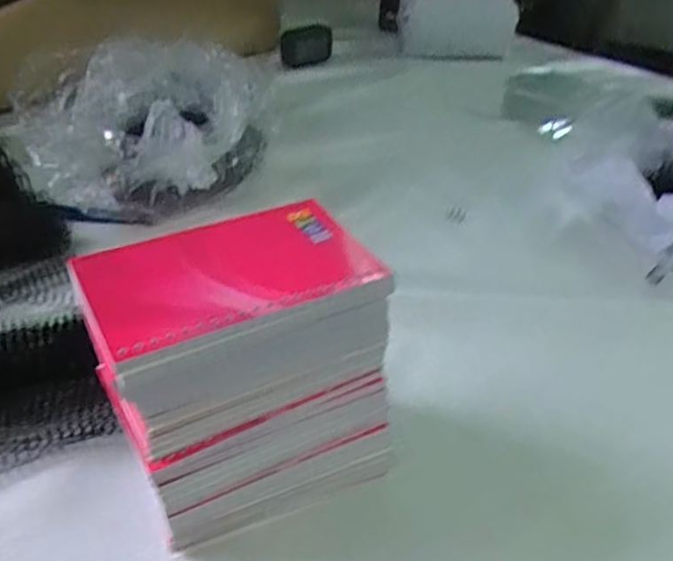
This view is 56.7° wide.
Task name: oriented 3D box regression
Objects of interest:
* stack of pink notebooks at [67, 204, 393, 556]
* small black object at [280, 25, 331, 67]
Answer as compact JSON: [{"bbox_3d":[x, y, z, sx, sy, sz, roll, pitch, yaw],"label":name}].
[{"bbox_3d":[-0.045,0.050,0.325,0.134,0.156,0.075,-15,39,-22],"label":"stack of pink notebooks"},{"bbox_3d":[-0.050,-0.371,0.983,0.109,0.057,0.026,-29,46,-35],"label":"small black object"}]

